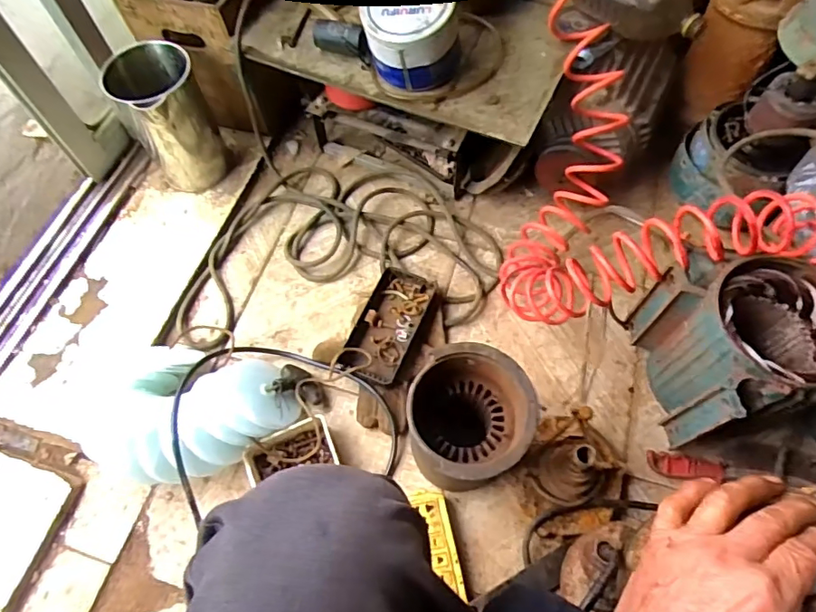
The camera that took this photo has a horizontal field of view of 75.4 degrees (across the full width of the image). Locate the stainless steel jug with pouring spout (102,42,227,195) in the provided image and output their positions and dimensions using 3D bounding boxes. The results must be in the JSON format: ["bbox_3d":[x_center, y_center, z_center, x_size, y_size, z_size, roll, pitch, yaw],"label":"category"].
[{"bbox_3d":[-0.383,-0.298,0.870,0.125,0.206,0.113,-28,66,-12],"label":"stainless steel jug with pouring spout"}]

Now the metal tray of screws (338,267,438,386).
[{"bbox_3d":[-0.025,0.031,0.803,0.097,0.035,0.182,20,66,11],"label":"metal tray of screws"}]

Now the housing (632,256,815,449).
[{"bbox_3d":[0.424,0.064,0.681,0.178,0.201,0.178,-7,63,-2],"label":"housing"}]

